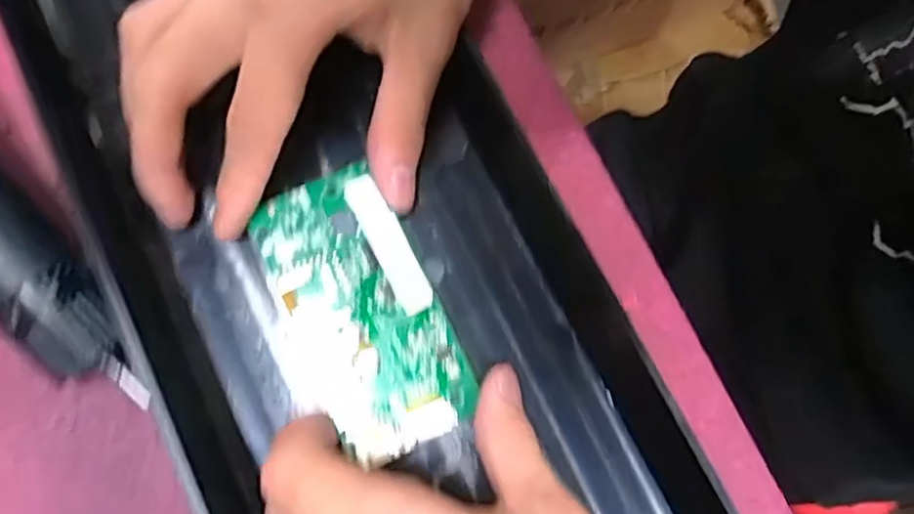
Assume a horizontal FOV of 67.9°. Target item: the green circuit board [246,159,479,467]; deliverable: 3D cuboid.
[{"bbox_3d":[-0.035,0.019,0.229,0.056,0.006,0.095,-24,77,-6],"label":"green circuit board"}]

